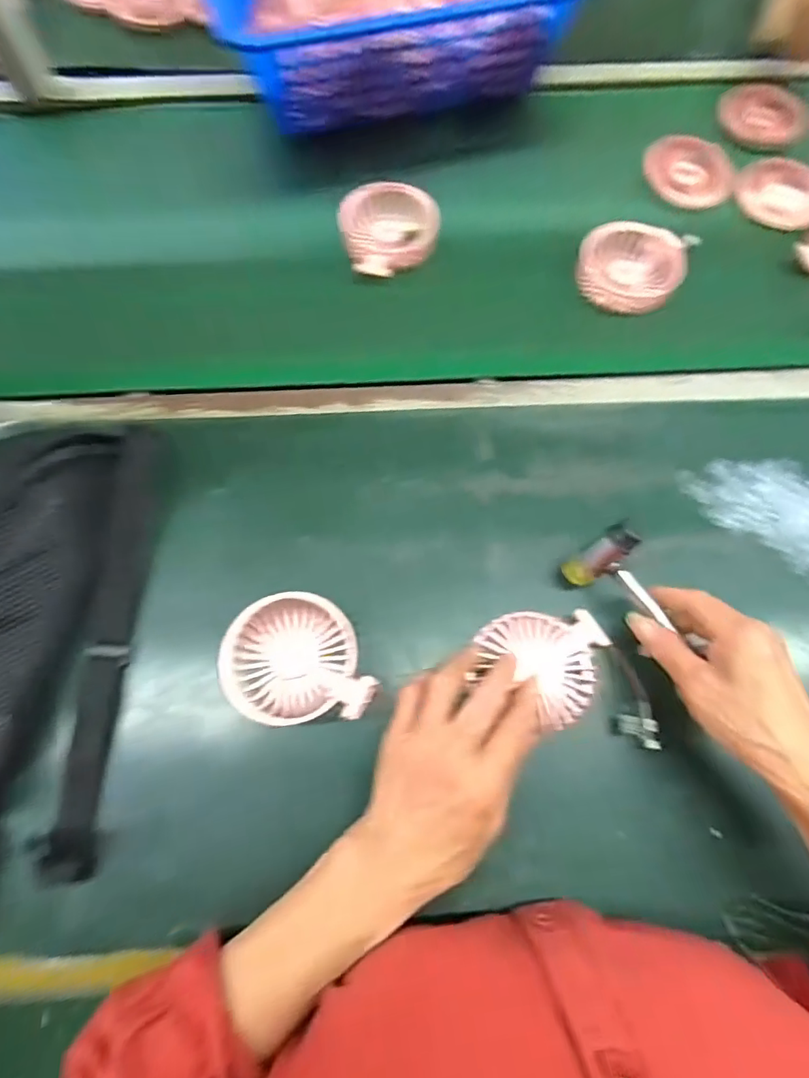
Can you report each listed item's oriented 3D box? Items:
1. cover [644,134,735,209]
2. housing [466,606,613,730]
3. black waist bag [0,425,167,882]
[{"bbox_3d":[0.302,-0.390,0.556,0.060,0.024,0.094,-37,75,-12],"label":"cover"},{"bbox_3d":[0.101,0.080,0.375,0.085,0.030,0.090,38,75,11],"label":"housing"},{"bbox_3d":[-0.269,0.095,0.356,0.122,0.084,0.381,2,71,0],"label":"black waist bag"}]

